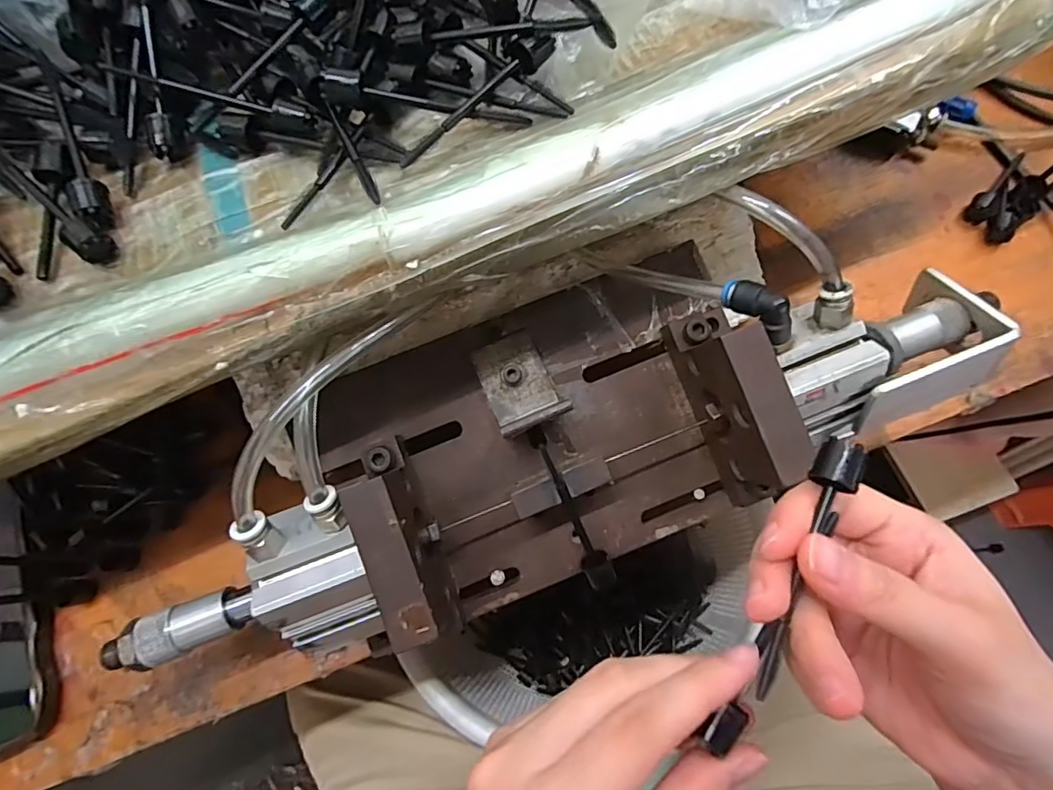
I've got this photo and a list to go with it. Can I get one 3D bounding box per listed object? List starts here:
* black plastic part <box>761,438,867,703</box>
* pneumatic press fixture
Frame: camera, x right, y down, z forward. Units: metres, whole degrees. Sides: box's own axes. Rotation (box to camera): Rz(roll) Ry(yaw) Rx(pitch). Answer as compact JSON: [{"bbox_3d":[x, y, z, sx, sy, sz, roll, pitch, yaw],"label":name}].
[{"bbox_3d":[0.092,0.055,0.178,0.013,0.009,0.087,22,82,7],"label":"black plastic part"},{"bbox_3d":[0.009,0.016,0.284,0.432,0.110,0.148,-22,70,-3],"label":"pneumatic press fixture"}]

